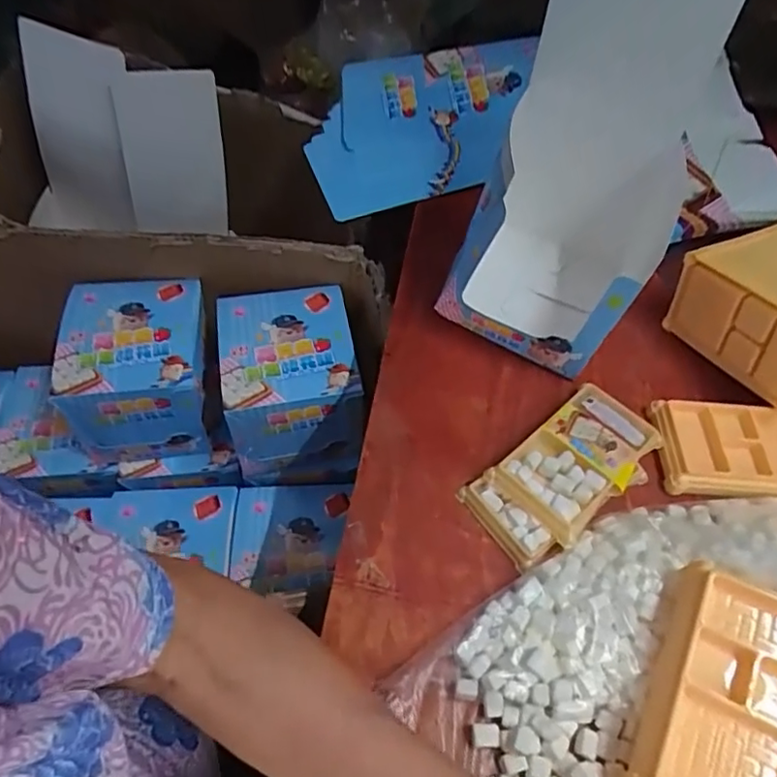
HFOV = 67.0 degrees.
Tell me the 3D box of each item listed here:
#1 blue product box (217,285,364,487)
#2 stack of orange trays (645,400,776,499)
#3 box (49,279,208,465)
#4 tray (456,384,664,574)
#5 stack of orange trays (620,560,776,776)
[{"bbox_3d":[-0.114,-0.005,0.696,0.144,0.158,0.179,-8,54,-10],"label":"blue product box"},{"bbox_3d":[0.289,0.052,0.475,0.140,0.026,0.079,6,53,1],"label":"stack of orange trays"},{"bbox_3d":[-0.284,-0.025,0.690,0.139,0.136,0.164,-4,53,-7],"label":"box"},{"bbox_3d":[0.140,0.061,0.453,0.162,0.027,0.080,-34,63,-23],"label":"tray"},{"bbox_3d":[0.195,0.180,0.336,0.082,0.042,0.139,24,58,14],"label":"stack of orange trays"}]

